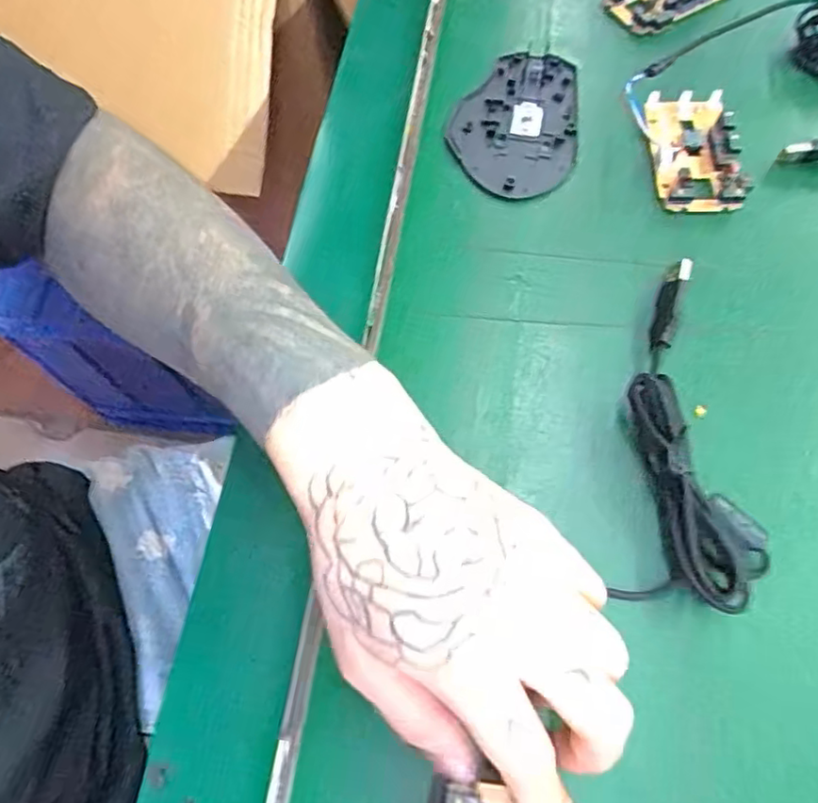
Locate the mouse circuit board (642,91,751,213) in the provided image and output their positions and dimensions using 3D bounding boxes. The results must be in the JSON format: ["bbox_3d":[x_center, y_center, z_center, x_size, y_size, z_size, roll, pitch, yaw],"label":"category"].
[{"bbox_3d":[0.160,-0.144,0.348,0.047,0.015,0.079,0,67,3],"label":"mouse circuit board"}]

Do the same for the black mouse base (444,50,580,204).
[{"bbox_3d":[0.061,-0.164,0.365,0.072,0.005,0.106,5,67,4],"label":"black mouse base"}]

